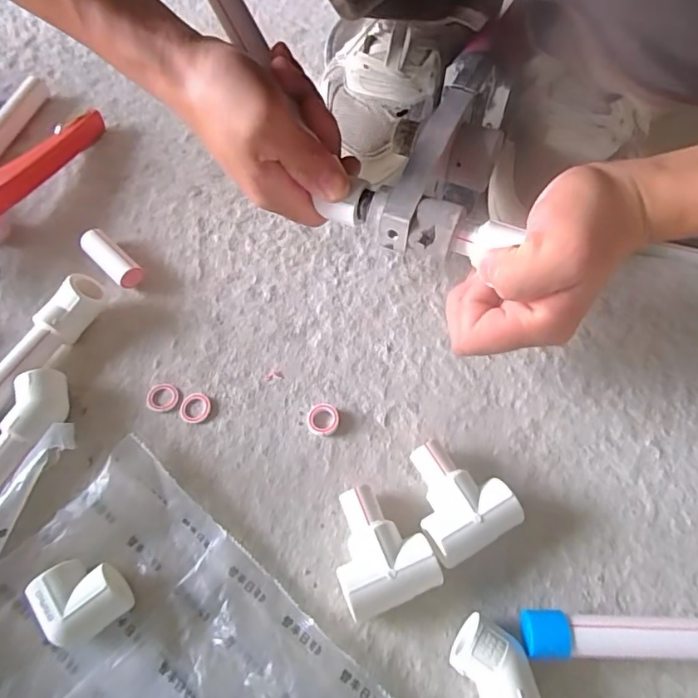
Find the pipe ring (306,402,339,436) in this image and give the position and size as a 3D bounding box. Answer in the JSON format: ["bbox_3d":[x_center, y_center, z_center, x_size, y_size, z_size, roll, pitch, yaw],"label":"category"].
[{"bbox_3d":[-0.018,0.047,0.352,0.021,0.005,0.022,0,63,0],"label":"pipe ring"}]

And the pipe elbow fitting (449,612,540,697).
[{"bbox_3d":[0.075,0.166,0.276,0.032,0.030,0.045,-31,67,-14],"label":"pipe elbow fitting"}]

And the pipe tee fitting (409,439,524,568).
[{"bbox_3d":[0.062,0.089,0.316,0.055,0.031,0.065,-27,66,-12],"label":"pipe tee fitting"}]

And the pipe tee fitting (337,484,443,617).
[{"bbox_3d":[0.016,0.113,0.304,0.052,0.030,0.065,-20,65,-9],"label":"pipe tee fitting"}]

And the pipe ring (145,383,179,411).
[{"bbox_3d":[-0.128,0.032,0.358,0.021,0.004,0.021,0,63,0],"label":"pipe ring"}]

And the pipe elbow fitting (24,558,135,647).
[{"bbox_3d":[-0.144,0.136,0.290,0.043,0.028,0.039,-34,68,-15],"label":"pipe elbow fitting"}]

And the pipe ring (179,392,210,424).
[{"bbox_3d":[-0.104,0.039,0.356,0.020,0.004,0.022,0,63,0],"label":"pipe ring"}]

